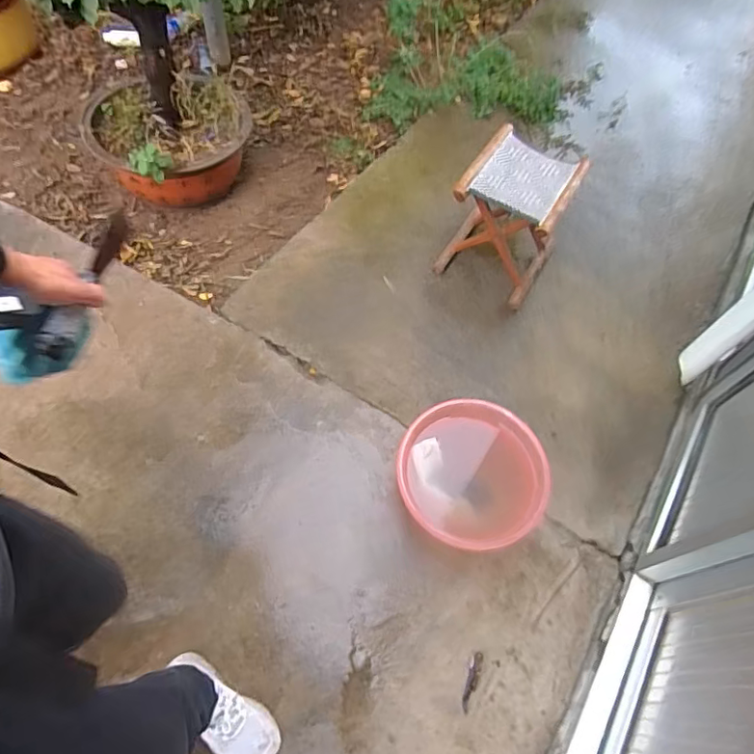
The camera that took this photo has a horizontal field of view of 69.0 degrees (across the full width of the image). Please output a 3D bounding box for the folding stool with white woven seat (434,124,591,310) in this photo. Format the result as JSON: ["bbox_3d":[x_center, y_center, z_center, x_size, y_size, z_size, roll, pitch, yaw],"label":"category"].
[{"bbox_3d":[0.369,-0.439,1.532,0.282,0.299,0.304,28,64,11],"label":"folding stool with white woven seat"}]

